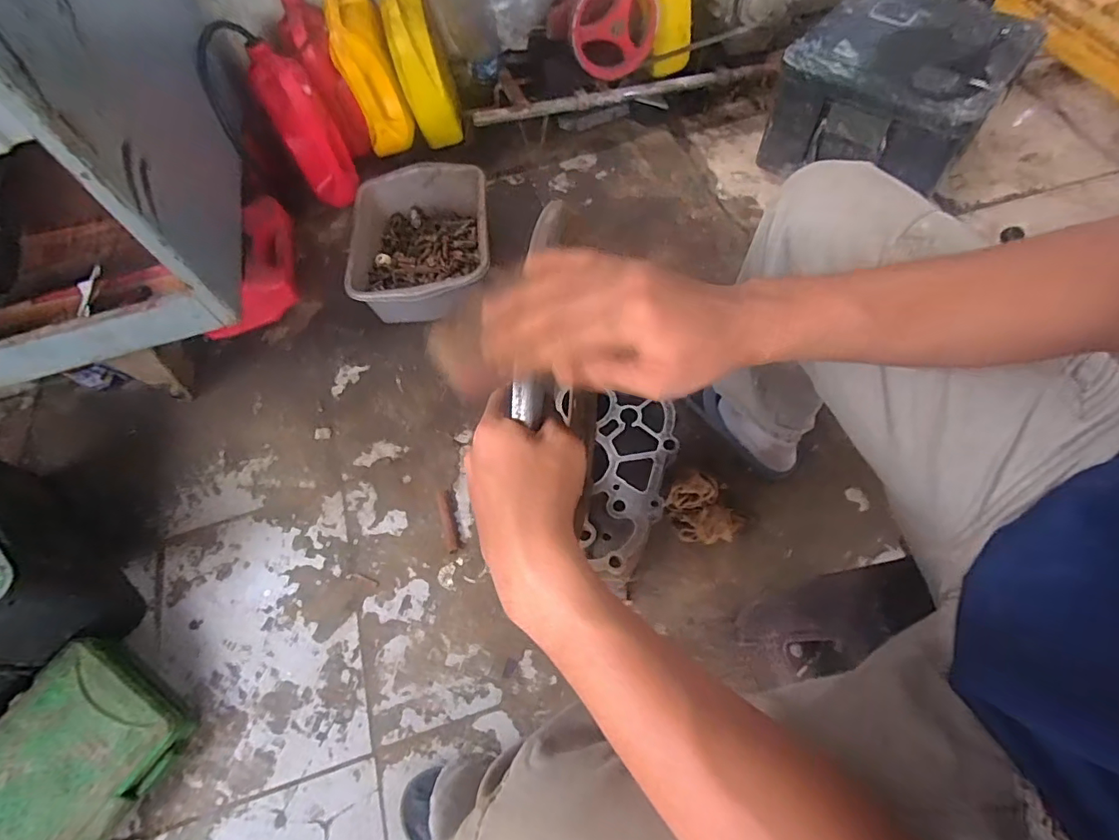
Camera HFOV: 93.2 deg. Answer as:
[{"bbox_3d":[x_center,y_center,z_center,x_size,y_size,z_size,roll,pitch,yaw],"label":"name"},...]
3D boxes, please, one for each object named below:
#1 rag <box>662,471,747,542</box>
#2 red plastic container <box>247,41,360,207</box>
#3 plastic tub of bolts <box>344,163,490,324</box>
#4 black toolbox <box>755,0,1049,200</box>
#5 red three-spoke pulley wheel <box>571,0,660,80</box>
[{"bbox_3d":[0.215,0.134,0.784,0.111,0.075,0.083,29,67,19],"label":"rag"},{"bbox_3d":[-0.525,-0.609,1.111,0.112,0.313,0.107,-37,44,-17],"label":"red plastic container"},{"bbox_3d":[-0.275,-0.345,1.070,0.272,0.129,0.350,-8,61,0],"label":"plastic tub of bolts"},{"bbox_3d":[0.699,-0.688,1.122,0.370,0.228,0.367,35,69,21],"label":"black toolbox"},{"bbox_3d":[0.124,-0.830,1.116,0.194,0.182,0.048,-16,61,-4],"label":"red three-spoke pulley wheel"}]

